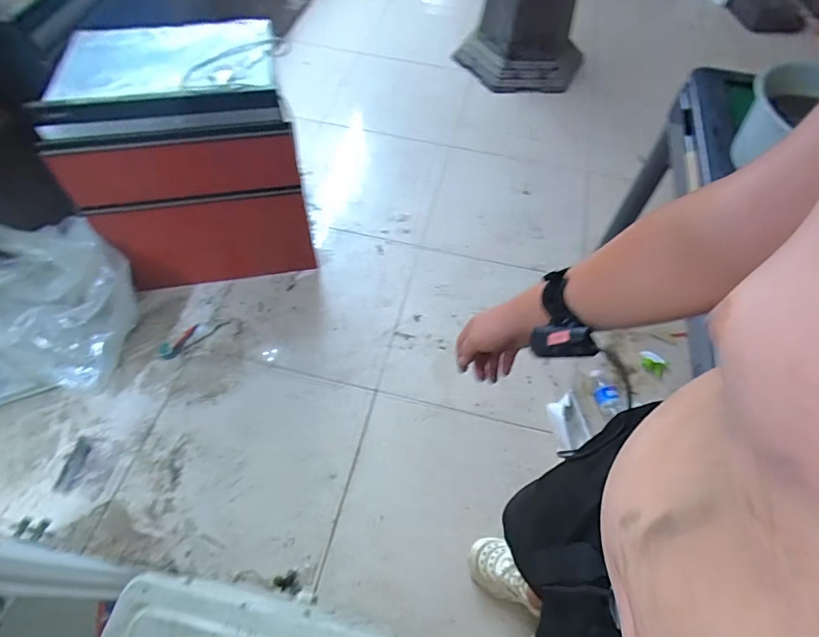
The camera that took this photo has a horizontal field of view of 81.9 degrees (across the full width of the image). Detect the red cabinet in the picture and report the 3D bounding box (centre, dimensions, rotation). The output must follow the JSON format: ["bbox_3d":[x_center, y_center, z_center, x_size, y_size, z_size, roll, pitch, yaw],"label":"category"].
[{"bbox_3d":[-0.660,-0.462,1.463,0.619,0.643,0.425,-7,58,-7],"label":"red cabinet"}]

